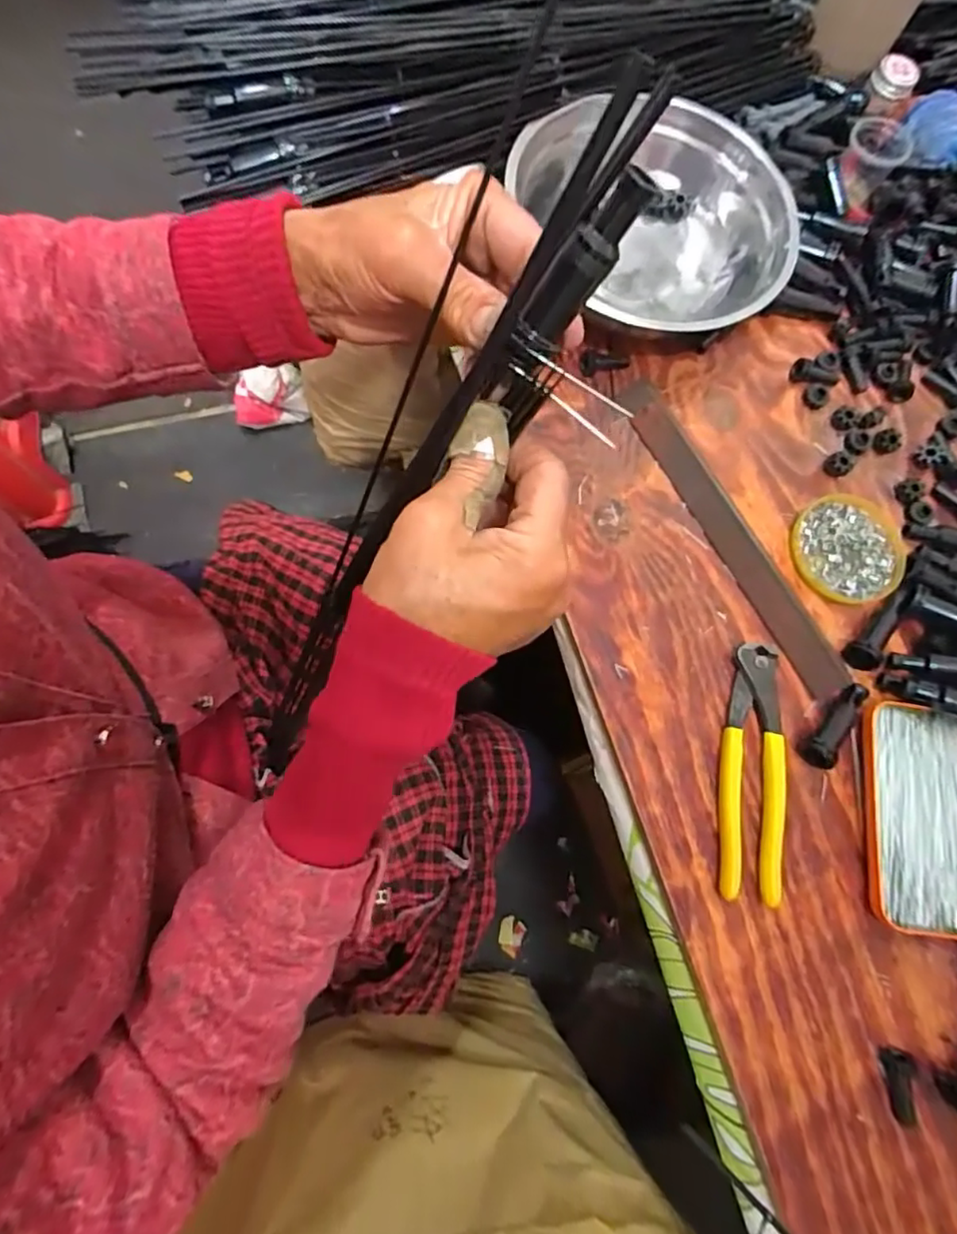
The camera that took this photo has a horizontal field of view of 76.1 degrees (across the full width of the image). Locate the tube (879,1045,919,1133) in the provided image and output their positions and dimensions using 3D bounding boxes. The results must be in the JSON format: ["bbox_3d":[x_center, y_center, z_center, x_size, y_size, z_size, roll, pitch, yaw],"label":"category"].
[{"bbox_3d":[0.255,0.284,0.368,0.013,0.017,0.044,-6,90,-1],"label":"tube"}]

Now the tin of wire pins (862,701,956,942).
[{"bbox_3d":[0.298,0.132,0.404,0.079,0.012,0.143,9,75,-5],"label":"tin of wire pins"}]

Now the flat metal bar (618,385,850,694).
[{"bbox_3d":[0.188,-0.061,0.456,0.038,0.006,0.267,-27,80,-14],"label":"flat metal bar"}]

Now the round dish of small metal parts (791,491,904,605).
[{"bbox_3d":[0.281,-0.052,0.465,0.083,0.010,0.088,2,76,-7],"label":"round dish of small metal parts"}]

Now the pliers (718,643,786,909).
[{"bbox_3d":[0.183,0.100,0.408,0.041,0.011,0.165,8,75,-5],"label":"pliers"}]

